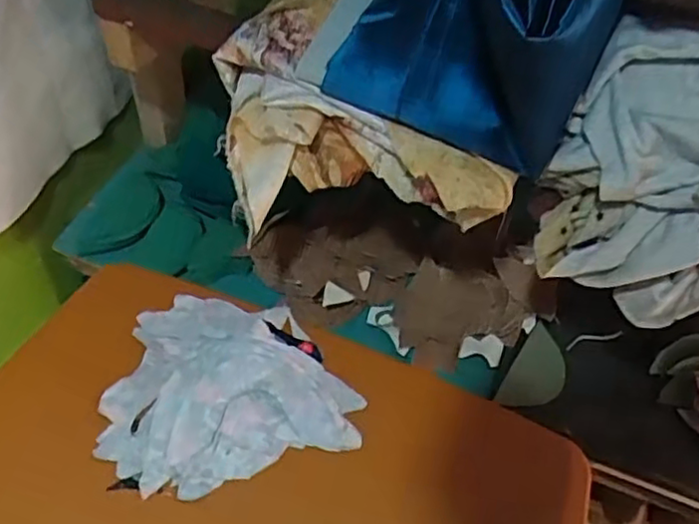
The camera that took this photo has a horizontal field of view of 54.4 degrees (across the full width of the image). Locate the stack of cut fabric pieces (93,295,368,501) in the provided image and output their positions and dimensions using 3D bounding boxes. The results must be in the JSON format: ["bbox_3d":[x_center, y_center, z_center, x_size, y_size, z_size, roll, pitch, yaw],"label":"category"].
[{"bbox_3d":[-0.102,0.095,0.565,0.191,0.023,0.172,-8,51,-12],"label":"stack of cut fabric pieces"}]

